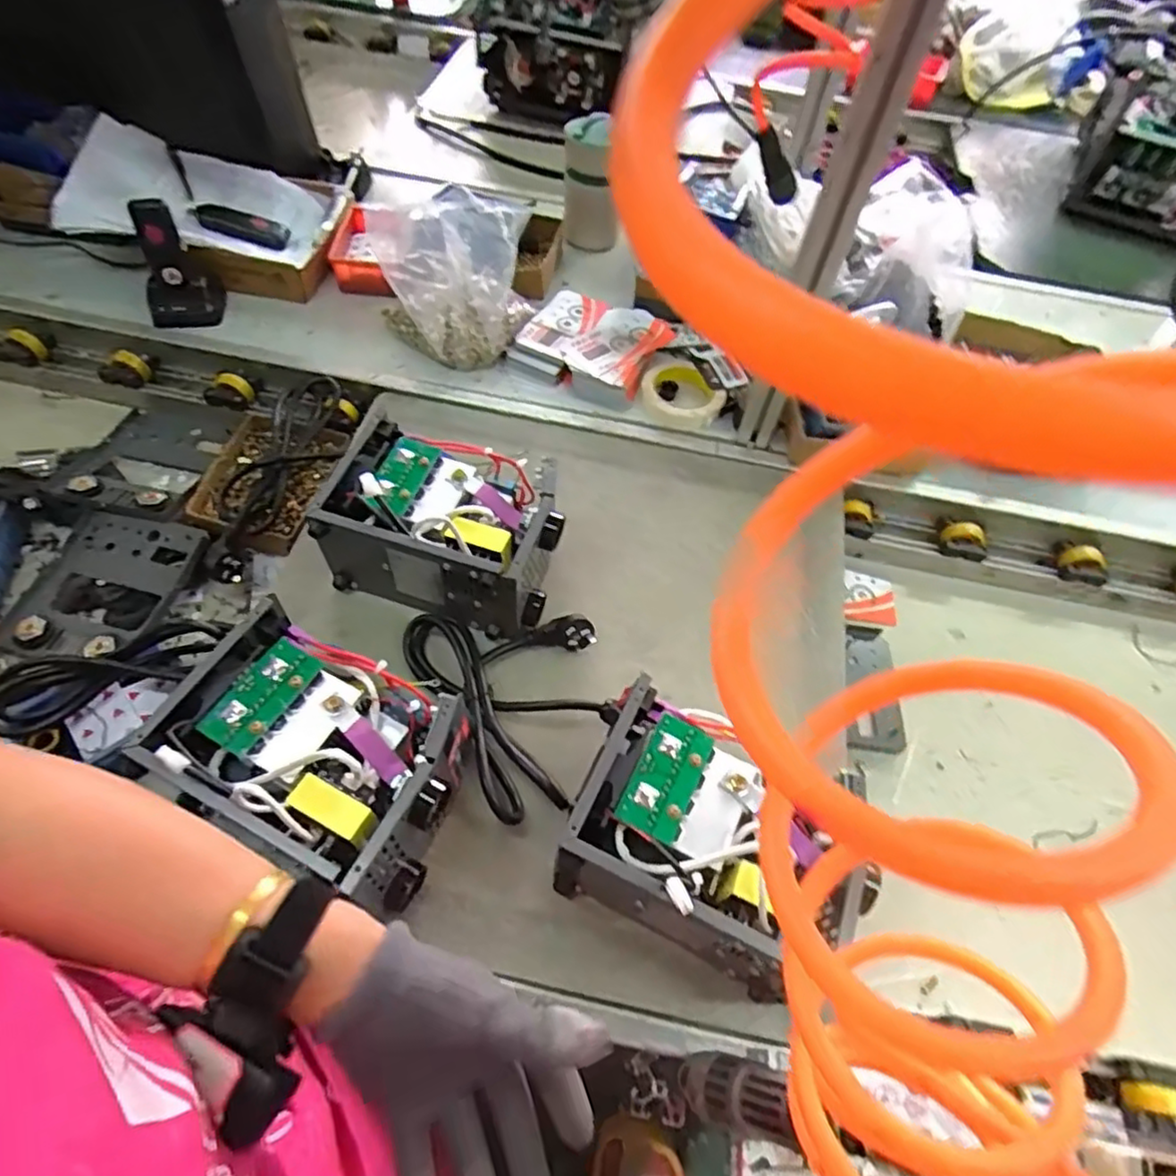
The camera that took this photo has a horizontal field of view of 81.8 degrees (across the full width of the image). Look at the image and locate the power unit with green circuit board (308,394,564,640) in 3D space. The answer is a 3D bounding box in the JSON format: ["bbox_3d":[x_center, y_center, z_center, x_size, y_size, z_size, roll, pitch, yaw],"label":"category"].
[{"bbox_3d":[-0.137,-0.062,0.693,0.218,0.113,0.159,16,57,6],"label":"power unit with green circuit board"}]

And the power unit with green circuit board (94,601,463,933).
[{"bbox_3d":[-0.210,0.136,0.549,0.214,0.122,0.160,23,58,10],"label":"power unit with green circuit board"}]

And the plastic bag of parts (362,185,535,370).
[{"bbox_3d":[-0.168,-0.395,0.869,0.194,0.146,0.172,-8,58,-10],"label":"plastic bag of parts"}]

